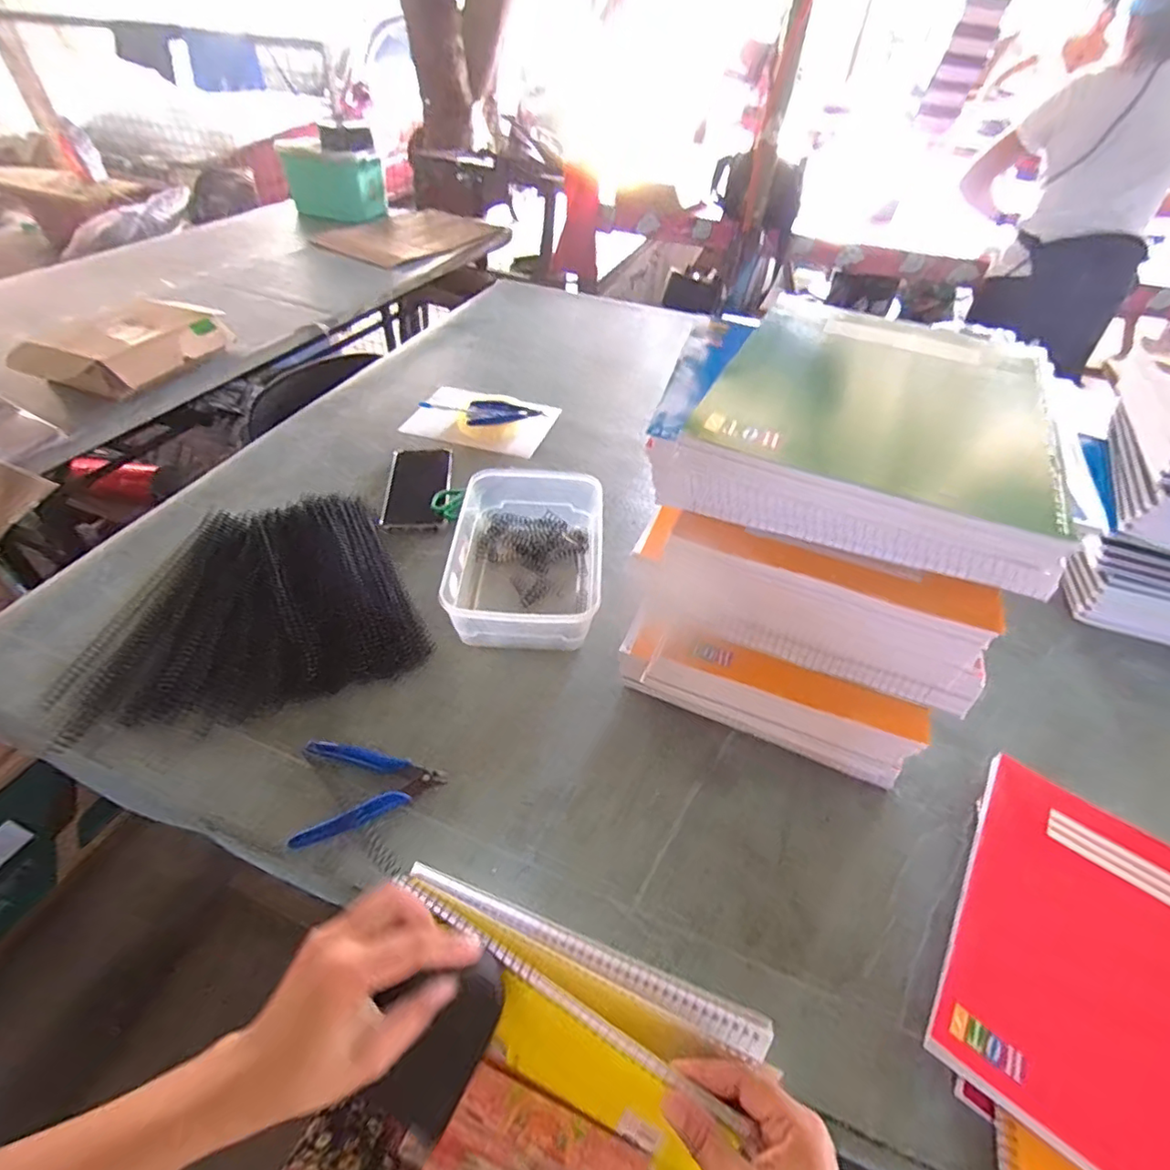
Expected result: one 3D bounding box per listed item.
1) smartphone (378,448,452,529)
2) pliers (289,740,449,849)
[{"bbox_3d":[-0.223,-0.134,0.766,0.082,0.012,0.164,-2,44,-6],"label":"smartphone"},{"bbox_3d":[-0.177,0.167,0.479,0.117,0.008,0.085,-1,44,-6],"label":"pliers"}]

